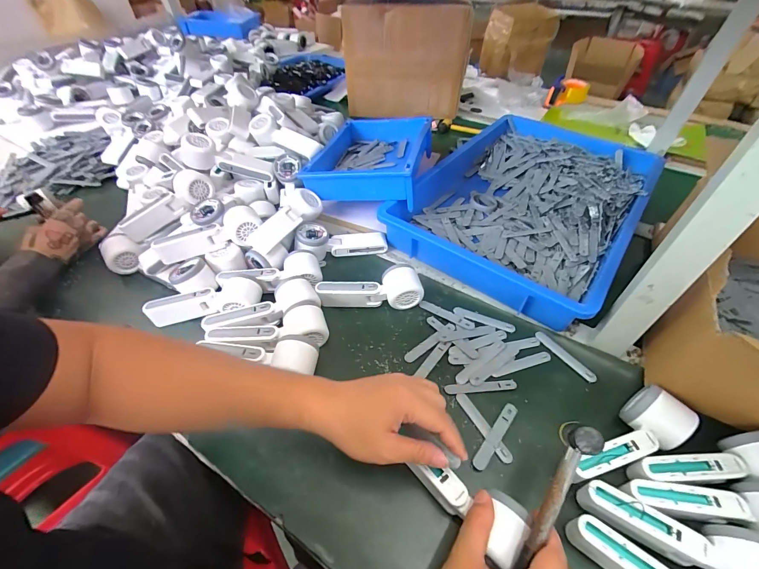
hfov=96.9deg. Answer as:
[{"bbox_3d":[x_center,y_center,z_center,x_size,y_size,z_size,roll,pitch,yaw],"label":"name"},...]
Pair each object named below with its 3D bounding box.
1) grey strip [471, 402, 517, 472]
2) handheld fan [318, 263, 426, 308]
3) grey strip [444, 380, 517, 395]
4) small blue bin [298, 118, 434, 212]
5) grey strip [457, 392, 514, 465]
[{"bbox_3d":[0.143,0.186,0.415,0.016,0.004,0.097,33,53,25],"label":"grey strip"},{"bbox_3d":[-0.016,0.007,0.546,0.164,0.057,0.047,-2,47,-3],"label":"handheld fan"},{"bbox_3d":[0.139,0.142,0.462,0.096,0.006,0.014,-3,47,-3],"label":"grey strip"},{"bbox_3d":[-0.015,-0.288,0.730,0.219,0.075,0.303,10,48,9],"label":"small blue bin"},{"bbox_3d":[0.130,0.179,0.424,0.016,0.004,0.094,-24,52,-21],"label":"grey strip"}]

